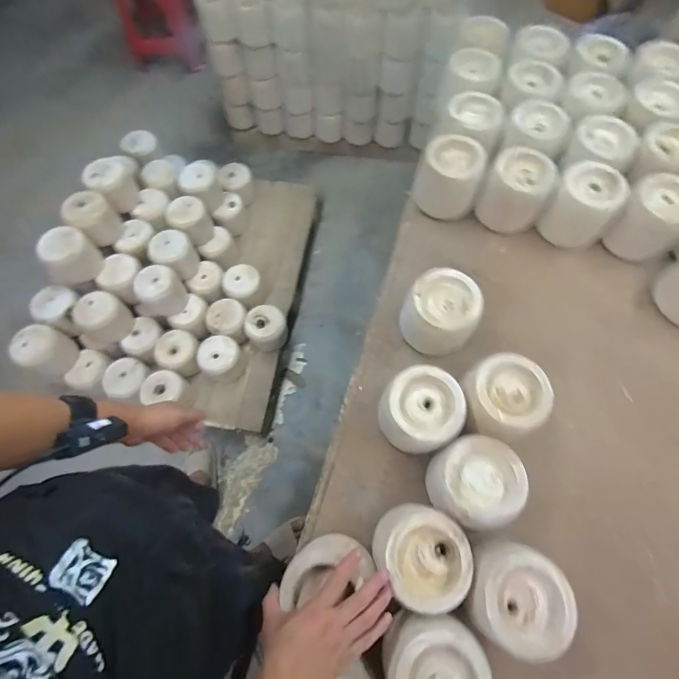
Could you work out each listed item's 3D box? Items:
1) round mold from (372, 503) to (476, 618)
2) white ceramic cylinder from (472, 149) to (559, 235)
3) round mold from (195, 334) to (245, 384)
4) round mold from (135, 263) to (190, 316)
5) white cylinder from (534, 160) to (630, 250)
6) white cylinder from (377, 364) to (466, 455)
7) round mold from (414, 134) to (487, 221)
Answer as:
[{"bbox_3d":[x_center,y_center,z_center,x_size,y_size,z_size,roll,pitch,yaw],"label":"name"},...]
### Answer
[{"bbox_3d":[0.123,0.322,0.589,0.125,0.128,0.130,-1,67,2],"label":"round mold"},{"bbox_3d":[0.378,-0.318,0.833,0.132,0.112,0.129,-1,67,2],"label":"white ceramic cylinder"},{"bbox_3d":[-0.394,0.067,1.303,0.127,0.117,0.123,-3,67,1],"label":"round mold"},{"bbox_3d":[-0.579,-0.156,1.274,0.115,0.125,0.133,32,72,14],"label":"round mold"},{"bbox_3d":[0.512,-0.280,0.822,0.130,0.114,0.136,41,74,17],"label":"white cylinder"},{"bbox_3d":[0.138,0.125,0.666,0.127,0.105,0.121,-1,67,2],"label":"white cylinder"},{"bbox_3d":[0.237,-0.349,0.842,0.131,0.110,0.126,-1,67,2],"label":"round mold"}]

